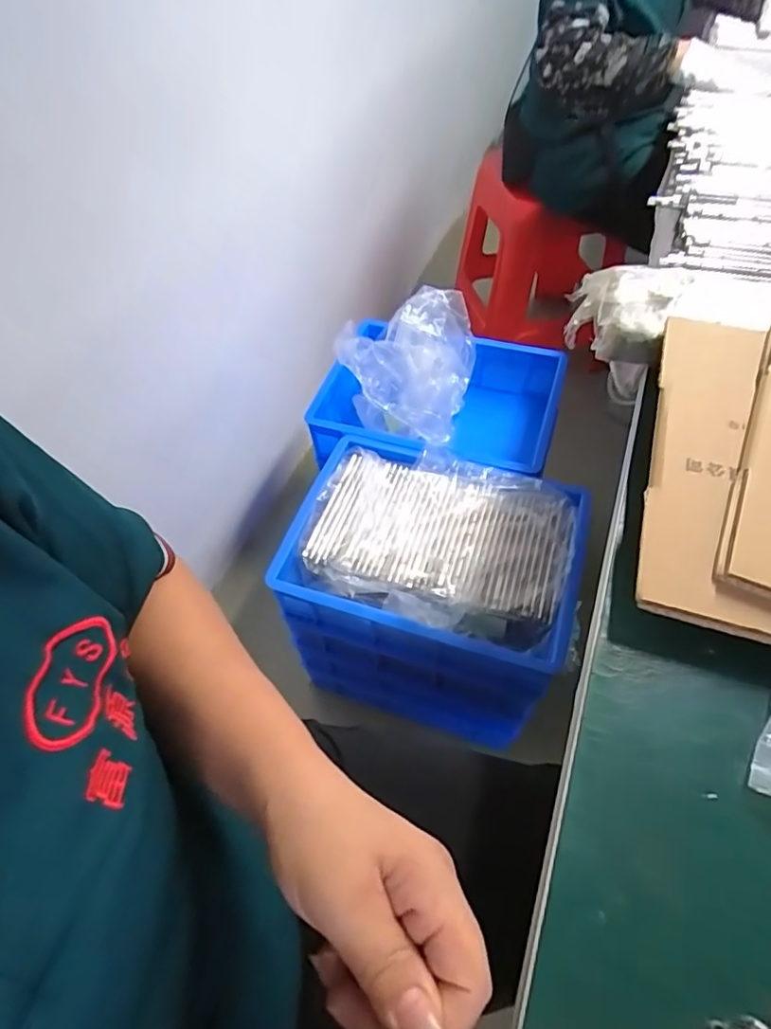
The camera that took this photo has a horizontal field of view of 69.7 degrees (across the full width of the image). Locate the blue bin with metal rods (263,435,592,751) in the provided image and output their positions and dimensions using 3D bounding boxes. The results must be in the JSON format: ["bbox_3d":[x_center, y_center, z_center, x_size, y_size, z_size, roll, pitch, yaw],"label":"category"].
[{"bbox_3d":[0.064,0.097,0.884,0.410,0.245,0.320,18,57,14],"label":"blue bin with metal rods"}]

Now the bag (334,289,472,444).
[{"bbox_3d":[0.046,-0.249,0.990,0.209,0.196,0.228,20,57,16],"label":"bag"}]

